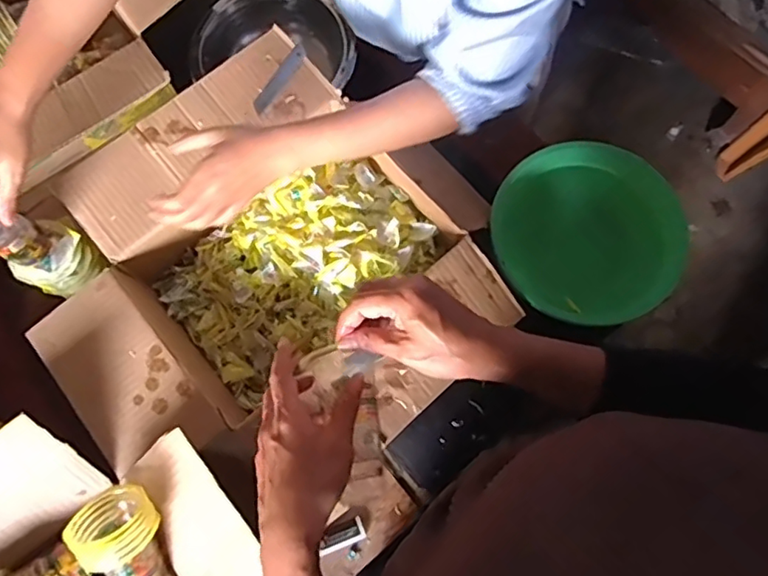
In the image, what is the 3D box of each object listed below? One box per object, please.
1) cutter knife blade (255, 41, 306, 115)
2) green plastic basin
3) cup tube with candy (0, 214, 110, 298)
[{"bbox_3d":[-0.130,-0.259,0.710,0.021,0.008,0.098,36,85,9],"label":"cutter knife blade"},{"bbox_3d":[0.262,-0.072,0.733,0.221,0.048,0.230,0,74,1],"label":"green plastic basin"},{"bbox_3d":[-0.390,-0.044,0.640,0.067,0.167,0.082,36,78,11],"label":"cup tube with candy"}]

